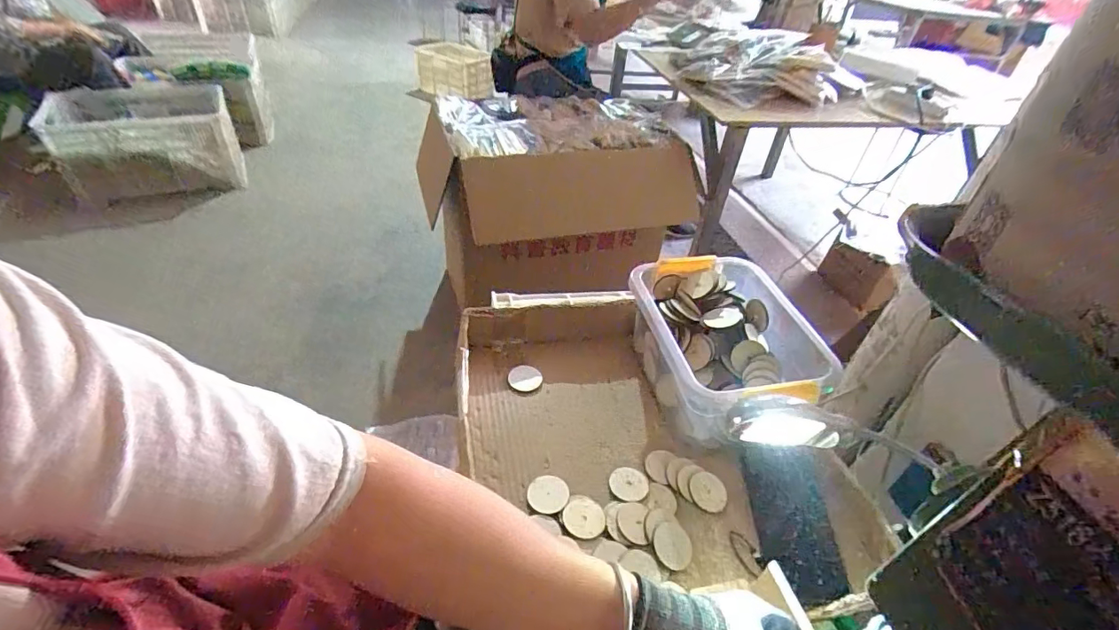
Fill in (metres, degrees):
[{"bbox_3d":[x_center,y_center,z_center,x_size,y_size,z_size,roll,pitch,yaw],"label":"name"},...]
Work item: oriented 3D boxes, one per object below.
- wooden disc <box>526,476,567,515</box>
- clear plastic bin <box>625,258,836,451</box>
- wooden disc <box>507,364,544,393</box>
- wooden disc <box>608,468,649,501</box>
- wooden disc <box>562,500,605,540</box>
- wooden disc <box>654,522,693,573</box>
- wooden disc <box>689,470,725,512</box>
[{"bbox_3d":[-0.011,0.189,0.527,0.043,0.008,0.043,4,40,-3],"label":"wooden disc"},{"bbox_3d":[0.199,0.043,0.631,0.194,0.119,0.231,-1,41,-8],"label":"clear plastic bin"},{"bbox_3d":[-0.044,0.082,0.645,0.042,0.007,0.039,4,40,-3],"label":"wooden disc"},{"bbox_3d":[0.076,0.185,0.544,0.043,0.004,0.040,4,40,-3],"label":"wooden disc"},{"bbox_3d":[0.025,0.206,0.503,0.041,0.007,0.039,4,40,-3],"label":"wooden disc"},{"bbox_3d":[0.113,0.228,0.492,0.042,0.004,0.041,13,55,-20],"label":"wooden disc"},{"bbox_3d":[0.162,0.193,0.544,0.038,0.007,0.042,9,40,3],"label":"wooden disc"}]

